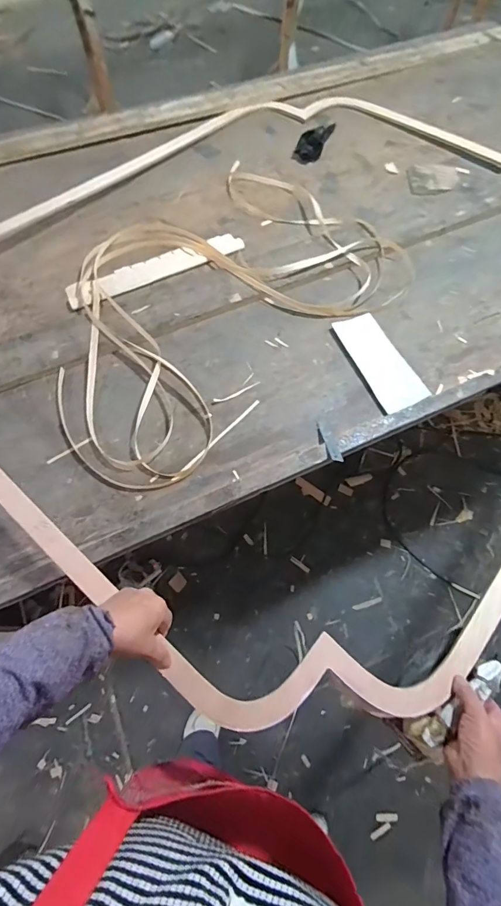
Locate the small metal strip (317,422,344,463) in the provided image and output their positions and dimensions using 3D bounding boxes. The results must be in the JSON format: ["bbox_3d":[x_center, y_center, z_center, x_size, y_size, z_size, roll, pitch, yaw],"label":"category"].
[{"bbox_3d":[0.140,-0.018,0.720,0.022,0.009,0.090,-16,51,-8],"label":"small metal strip"}]

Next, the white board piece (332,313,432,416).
[{"bbox_3d":[0.261,-0.188,0.804,0.097,0.012,0.236,-20,67,-10],"label":"white board piece"}]

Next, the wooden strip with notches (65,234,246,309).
[{"bbox_3d":[-0.209,-0.416,0.895,0.405,0.011,0.080,-27,68,-13],"label":"wooden strip with notches"}]

